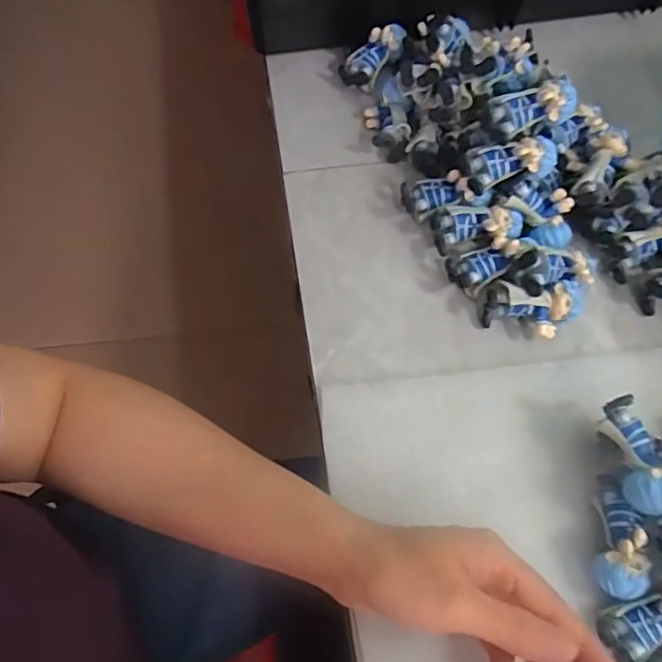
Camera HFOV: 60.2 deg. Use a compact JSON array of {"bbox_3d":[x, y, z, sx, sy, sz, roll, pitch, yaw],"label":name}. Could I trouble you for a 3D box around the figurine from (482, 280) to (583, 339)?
[{"bbox_3d":[0.133,-0.013,0.374,0.061,0.031,0.034,-2,68,-3],"label":"figurine"}]

